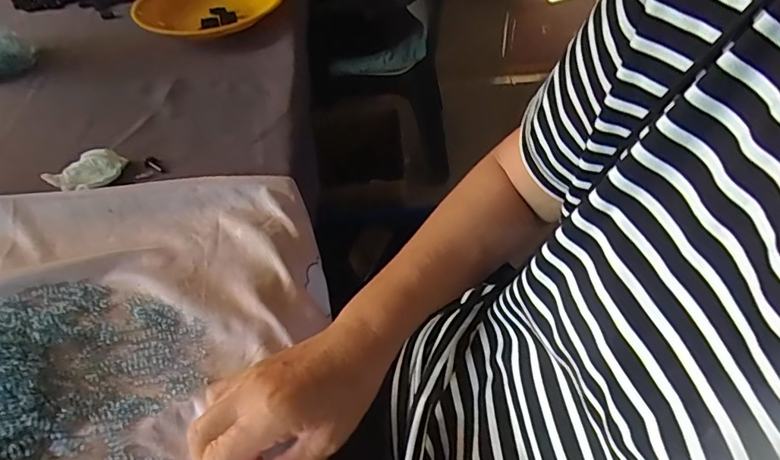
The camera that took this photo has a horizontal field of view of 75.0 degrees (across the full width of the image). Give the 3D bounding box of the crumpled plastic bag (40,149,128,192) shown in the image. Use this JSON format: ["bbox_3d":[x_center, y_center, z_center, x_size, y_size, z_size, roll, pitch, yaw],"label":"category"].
[{"bbox_3d":[-0.345,-0.068,0.580,0.081,0.021,0.047,-30,54,-28],"label":"crumpled plastic bag"}]

